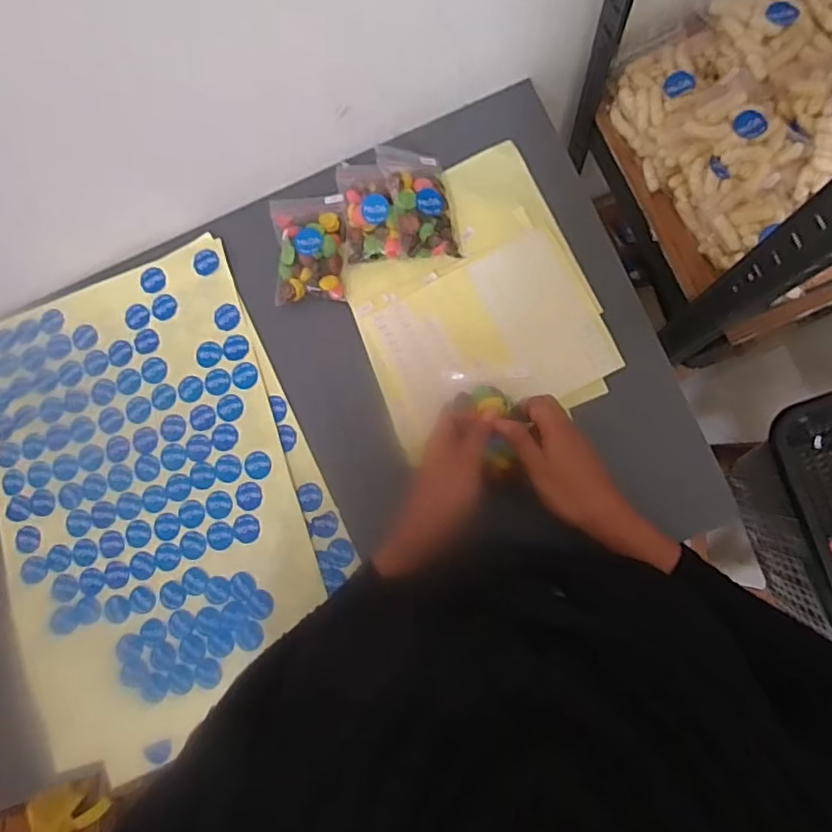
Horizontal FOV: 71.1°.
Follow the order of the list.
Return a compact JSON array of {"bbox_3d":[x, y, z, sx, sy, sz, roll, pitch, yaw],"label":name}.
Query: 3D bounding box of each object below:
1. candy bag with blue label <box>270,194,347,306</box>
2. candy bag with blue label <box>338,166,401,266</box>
[{"bbox_3d":[-0.111,-0.174,0.598,0.073,0.015,0.111,-5,83,6],"label":"candy bag with blue label"},{"bbox_3d":[-0.049,-0.215,0.588,0.057,0.022,0.116,-9,83,6],"label":"candy bag with blue label"}]

